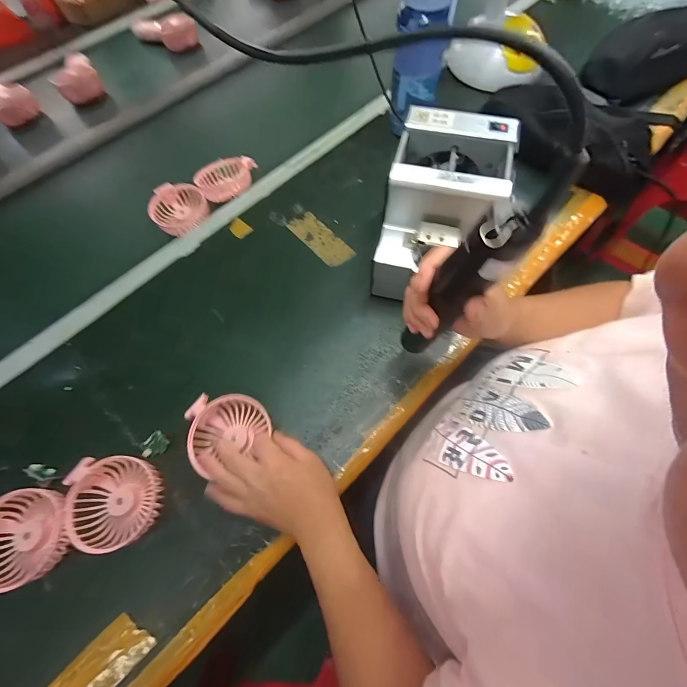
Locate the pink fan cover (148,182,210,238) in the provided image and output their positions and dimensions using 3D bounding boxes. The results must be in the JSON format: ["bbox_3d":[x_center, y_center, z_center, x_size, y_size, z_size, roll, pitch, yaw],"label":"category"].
[{"bbox_3d":[-0.269,-0.221,0.532,0.088,0.029,0.100,-30,68,-16],"label":"pink fan cover"}]

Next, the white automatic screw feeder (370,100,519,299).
[{"bbox_3d":[0.111,-0.152,0.403,0.122,0.165,0.161,15,63,6],"label":"white automatic screw feeder"}]

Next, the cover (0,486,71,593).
[{"bbox_3d":[-0.337,0.201,0.335,0.089,0.028,0.087,-16,65,-10],"label":"cover"}]

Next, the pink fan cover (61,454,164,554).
[{"bbox_3d":[-0.243,0.166,0.345,0.088,0.028,0.089,-8,64,-6],"label":"pink fan cover"}]

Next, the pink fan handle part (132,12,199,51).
[{"bbox_3d":[-0.424,-0.730,0.762,0.152,0.057,0.058,8,63,2],"label":"pink fan handle part"}]

